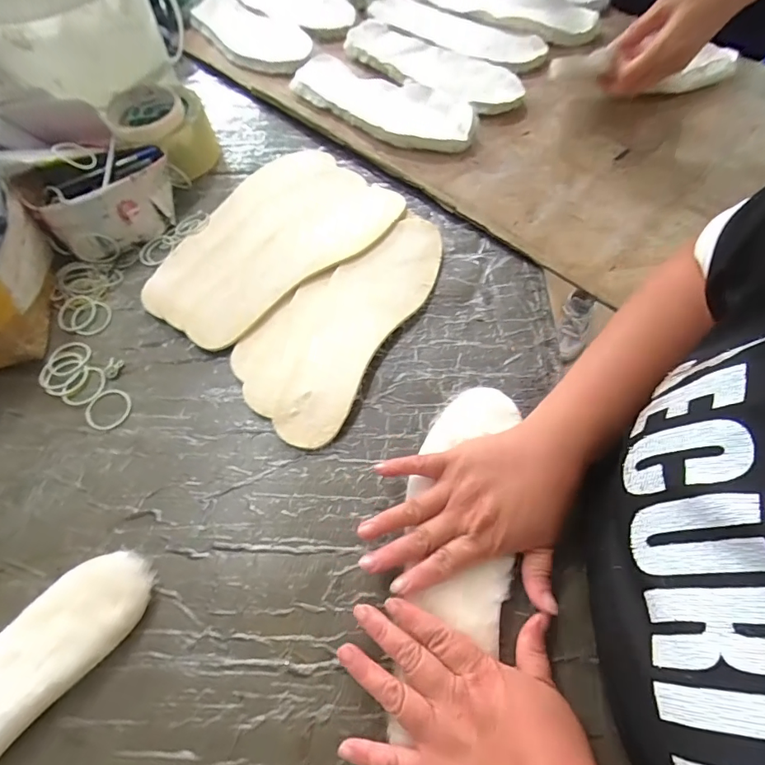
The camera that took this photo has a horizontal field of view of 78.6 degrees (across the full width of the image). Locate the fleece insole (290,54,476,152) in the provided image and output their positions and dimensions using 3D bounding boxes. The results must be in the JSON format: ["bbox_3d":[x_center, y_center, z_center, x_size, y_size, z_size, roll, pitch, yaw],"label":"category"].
[{"bbox_3d":[-0.006,-0.363,0.612,0.271,0.031,0.095,33,67,19],"label":"fleece insole"}]

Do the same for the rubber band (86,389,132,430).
[{"bbox_3d":[-0.264,0.025,0.450,0.043,0.004,0.041,-1,60,2],"label":"rubber band"}]

